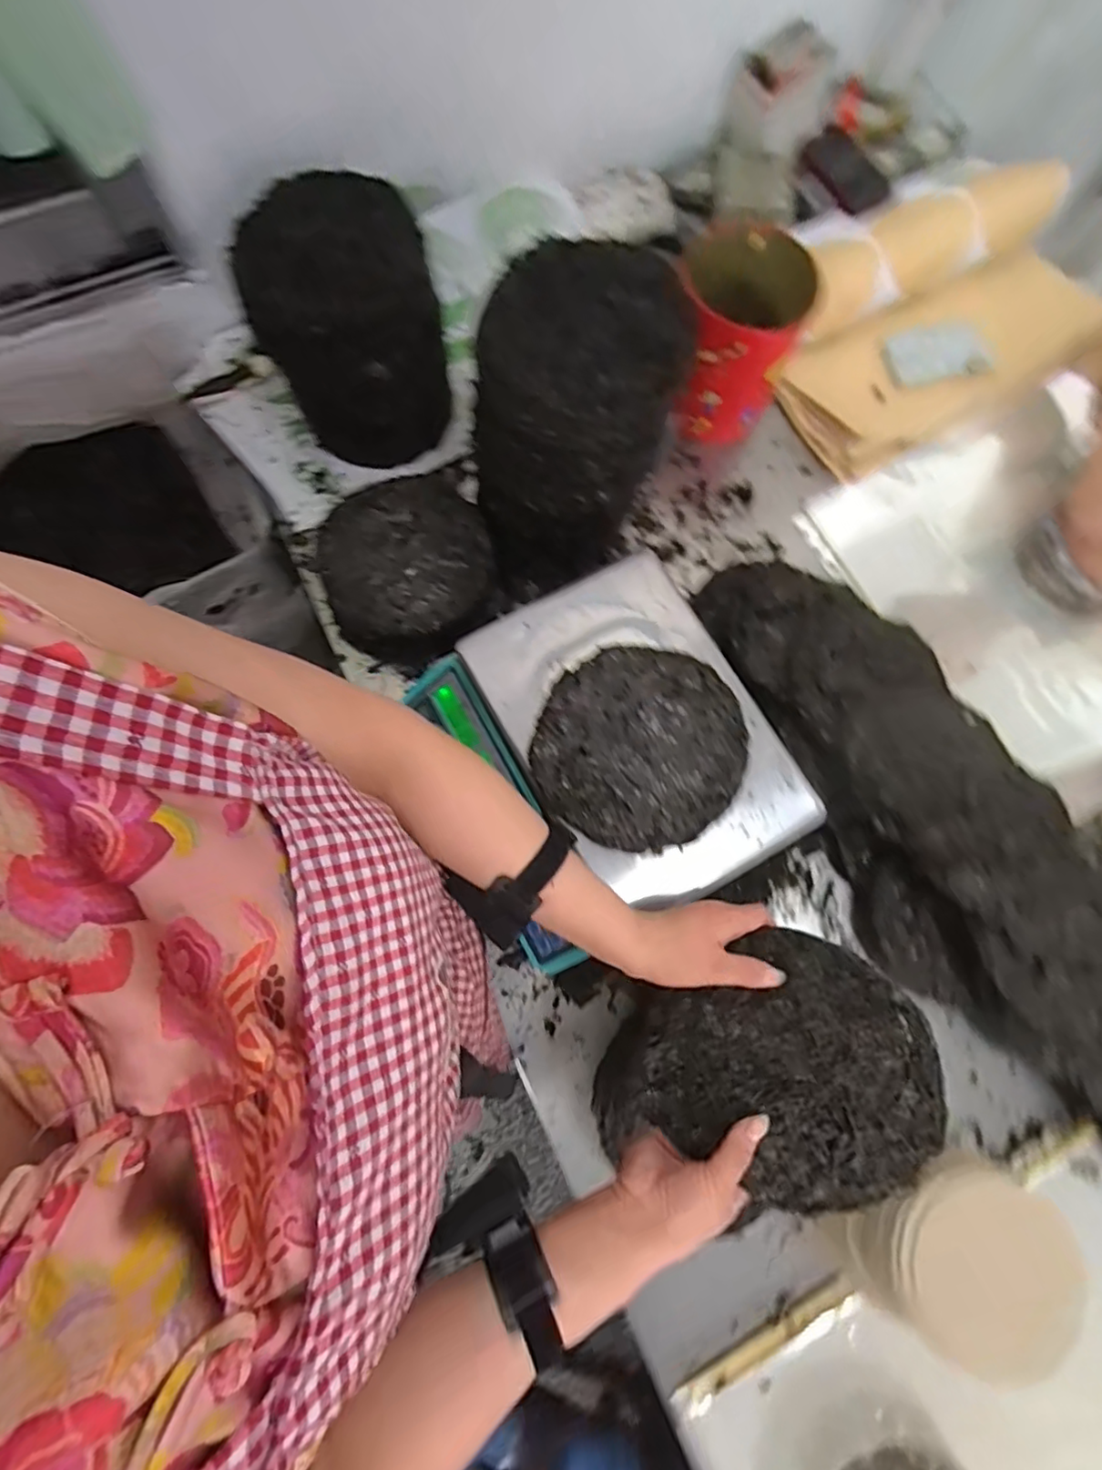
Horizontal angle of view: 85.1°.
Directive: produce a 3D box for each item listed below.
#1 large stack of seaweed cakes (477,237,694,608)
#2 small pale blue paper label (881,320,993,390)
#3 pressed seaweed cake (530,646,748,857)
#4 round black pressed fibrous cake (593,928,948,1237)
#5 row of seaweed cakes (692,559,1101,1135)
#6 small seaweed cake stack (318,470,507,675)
[{"bbox_3d":[0.028,-0.319,0.681,0.216,0.306,0.176,2,75,-1],"label":"large stack of seaweed cakes"},{"bbox_3d":[0.535,-0.530,0.835,0.143,0.010,0.068,-11,103,0],"label":"small pale blue paper label"},{"bbox_3d":[0.084,0.010,0.571,0.184,0.024,0.191,23,76,4],"label":"pressed seaweed cake"},{"bbox_3d":[0.165,0.250,0.432,0.206,0.041,0.181,-27,78,-9],"label":"round black pressed fibrous cake"},{"bbox_3d":[0.532,0.218,0.649,0.272,0.086,1.078,-32,78,-9],"label":"row of seaweed cakes"},{"bbox_3d":[-0.175,-0.197,0.759,0.206,0.108,0.209,-17,76,-6],"label":"small seaweed cake stack"}]

